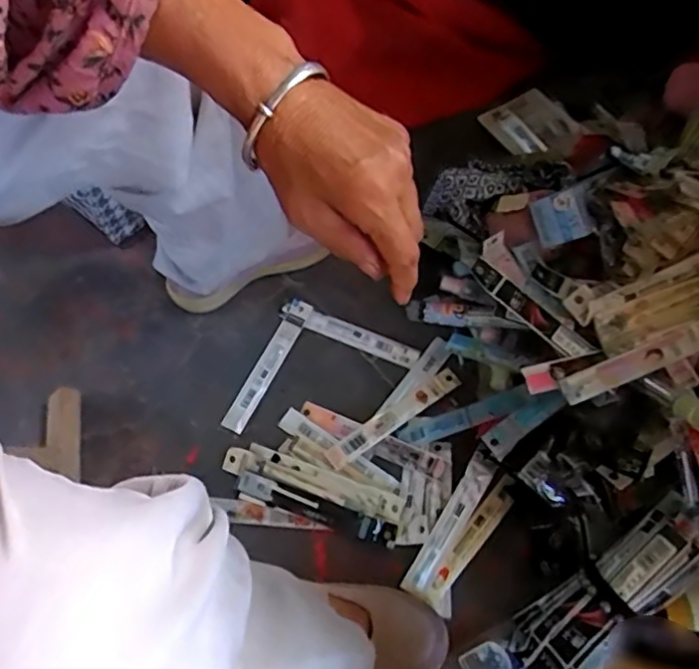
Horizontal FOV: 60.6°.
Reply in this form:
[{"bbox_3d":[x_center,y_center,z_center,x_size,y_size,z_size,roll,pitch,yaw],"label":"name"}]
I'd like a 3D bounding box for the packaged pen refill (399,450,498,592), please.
[{"bbox_3d":[0.103,0.195,0.612,0.027,0.008,0.152,33,77,3],"label":"packaged pen refill"}]

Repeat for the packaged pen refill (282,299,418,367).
[{"bbox_3d":[-0.001,-0.002,0.724,0.174,0.006,0.028,21,69,10],"label":"packaged pen refill"}]

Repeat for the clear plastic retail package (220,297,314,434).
[{"bbox_3d":[-0.097,0.033,0.707,0.032,0.006,0.176,23,69,10],"label":"clear plastic retail package"}]

